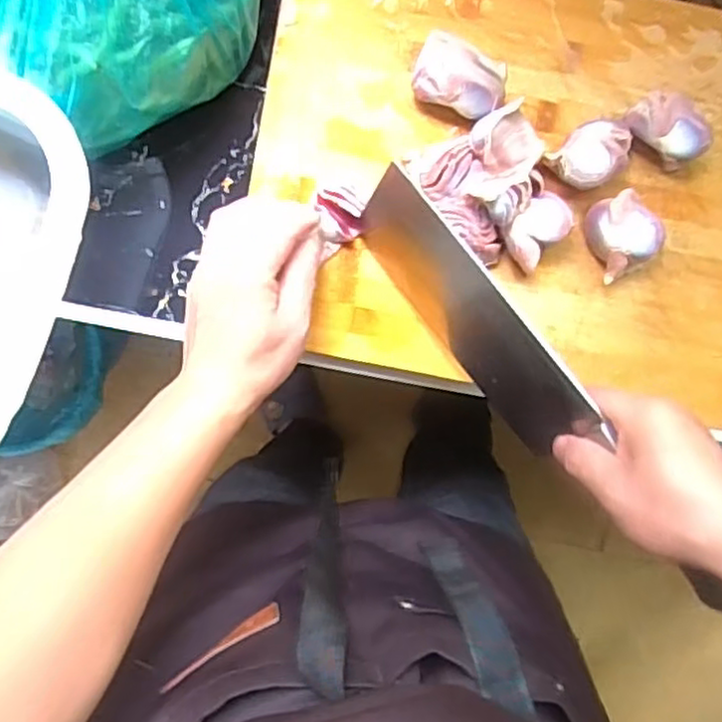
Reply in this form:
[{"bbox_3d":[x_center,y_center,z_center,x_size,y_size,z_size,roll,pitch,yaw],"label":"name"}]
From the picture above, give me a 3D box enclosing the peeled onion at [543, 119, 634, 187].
[{"bbox_3d":[0.152,-0.136,0.460,0.050,0.028,0.038,-37,99,4],"label":"peeled onion"}]

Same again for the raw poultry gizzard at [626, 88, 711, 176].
[{"bbox_3d":[0.203,-0.156,0.463,0.054,0.027,0.035,32,97,-7],"label":"raw poultry gizzard"}]

